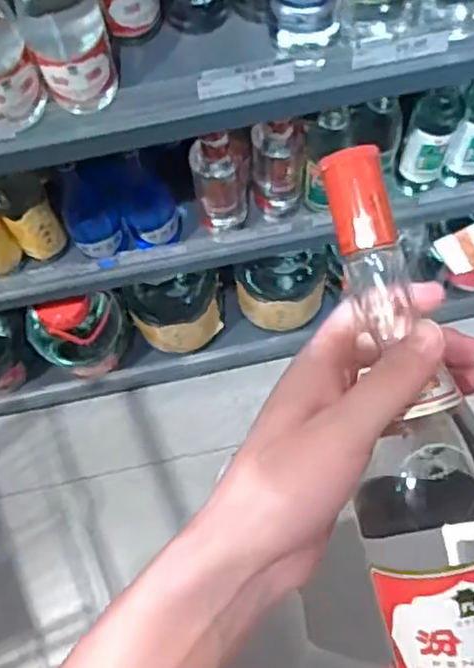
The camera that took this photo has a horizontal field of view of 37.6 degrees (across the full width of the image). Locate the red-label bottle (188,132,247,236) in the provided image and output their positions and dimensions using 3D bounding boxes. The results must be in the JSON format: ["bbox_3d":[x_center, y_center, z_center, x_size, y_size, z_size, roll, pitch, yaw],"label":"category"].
[{"bbox_3d":[-0.021,-0.203,0.927,0.067,0.178,0.055,-13,72,-2],"label":"red-label bottle"}]

